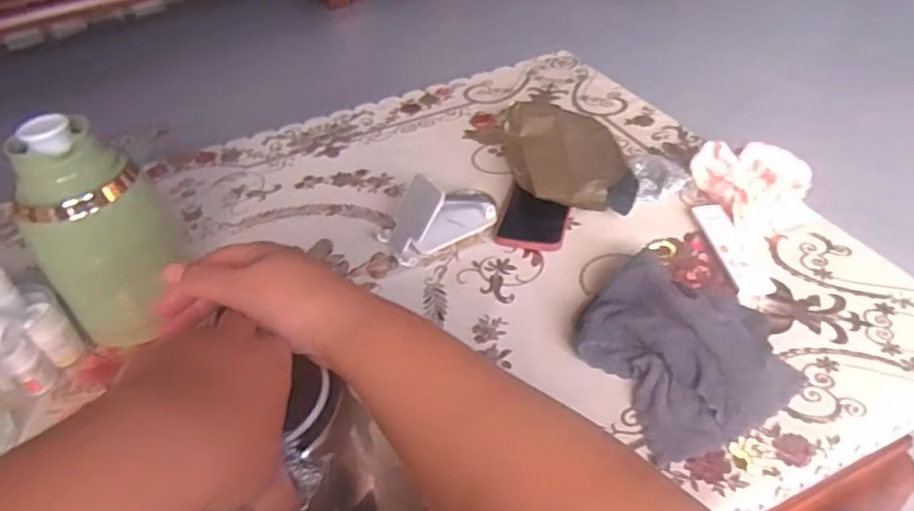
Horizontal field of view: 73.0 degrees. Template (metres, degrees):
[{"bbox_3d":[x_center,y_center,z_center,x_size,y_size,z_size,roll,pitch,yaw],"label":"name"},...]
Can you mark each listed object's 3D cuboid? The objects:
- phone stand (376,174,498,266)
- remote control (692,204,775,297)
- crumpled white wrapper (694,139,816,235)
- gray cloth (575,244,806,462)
[{"bbox_3d":[-0.018,-0.060,0.731,0.152,0.070,0.072,-28,45,-22],"label":"phone stand"},{"bbox_3d":[0.297,-0.009,0.679,0.037,0.020,0.140,-9,41,-2],"label":"remote control"},{"bbox_3d":[0.350,-0.088,0.736,0.130,0.060,0.133,-4,41,4],"label":"crumpled white wrapper"},{"bbox_3d":[0.209,0.078,0.570,0.164,0.049,0.178,-21,43,-16],"label":"gray cloth"}]

